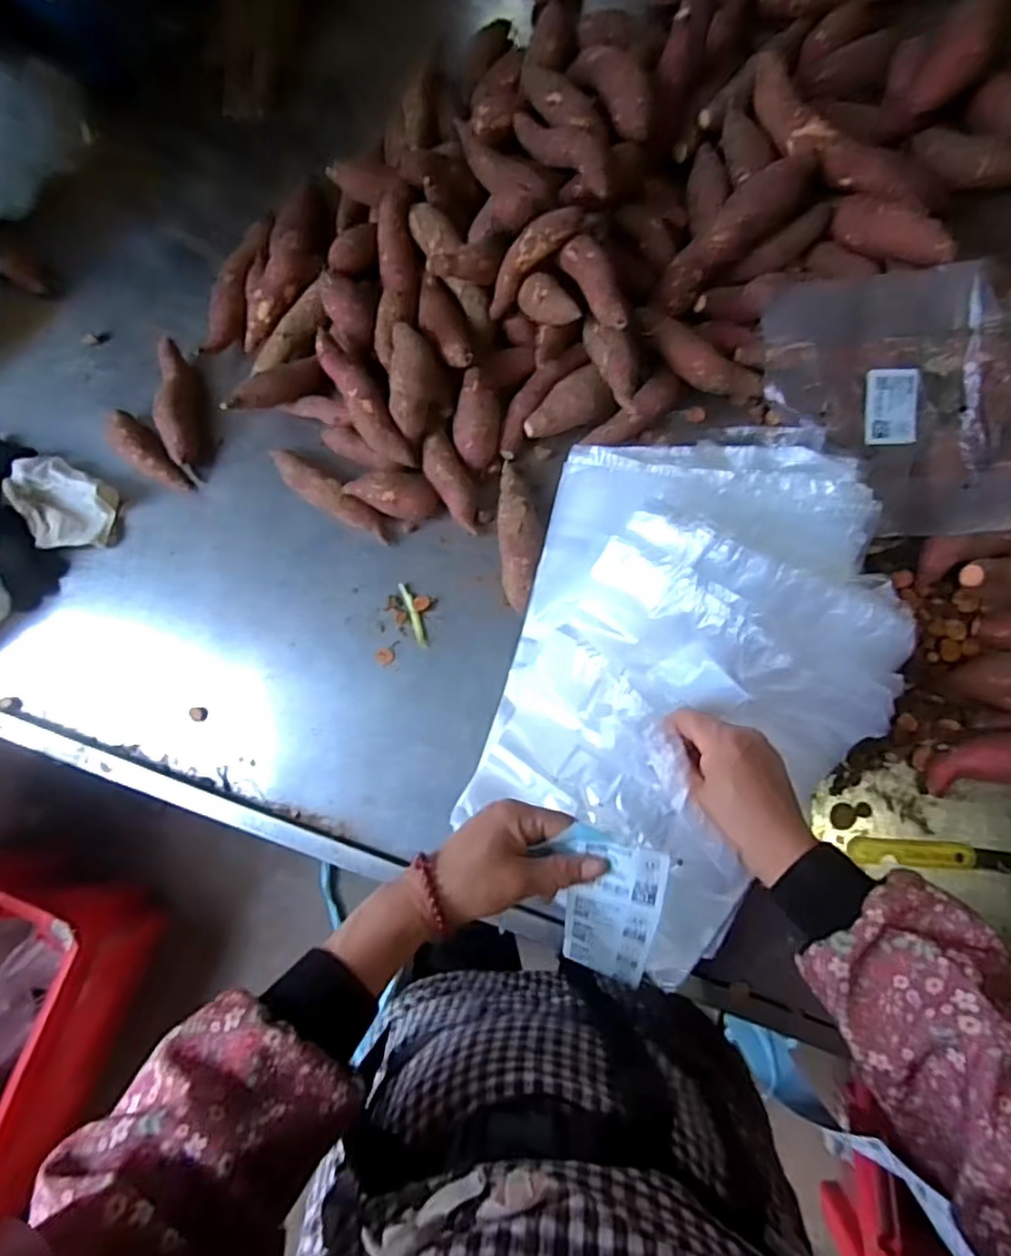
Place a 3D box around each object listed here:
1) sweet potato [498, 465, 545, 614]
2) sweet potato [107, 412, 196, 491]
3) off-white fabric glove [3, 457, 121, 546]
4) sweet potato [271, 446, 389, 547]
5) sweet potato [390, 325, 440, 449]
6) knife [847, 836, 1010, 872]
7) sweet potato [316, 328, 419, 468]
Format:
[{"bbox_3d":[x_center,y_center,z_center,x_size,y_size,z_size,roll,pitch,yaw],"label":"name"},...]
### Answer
[{"bbox_3d":[0.014,-0.084,0.584,0.037,0.031,0.135,-5,80,5],"label":"sweet potato"},{"bbox_3d":[-0.343,-0.168,0.635,0.097,0.031,0.037,37,86,11],"label":"sweet potato"},{"bbox_3d":[-0.425,-0.115,0.632,0.102,0.037,0.081,29,84,10],"label":"off-white fabric glove"},{"bbox_3d":[-0.163,-0.122,0.606,0.132,0.035,0.031,38,86,11],"label":"sweet potato"},{"bbox_3d":[-0.078,-0.216,0.581,0.041,0.038,0.096,-1,80,6],"label":"sweet potato"},{"bbox_3d":[0.346,0.178,0.516,0.144,0.011,0.019,2,80,6],"label":"knife"},{"bbox_3d":[-0.128,-0.205,0.588,0.032,0.029,0.136,-29,78,0],"label":"sweet potato"}]

